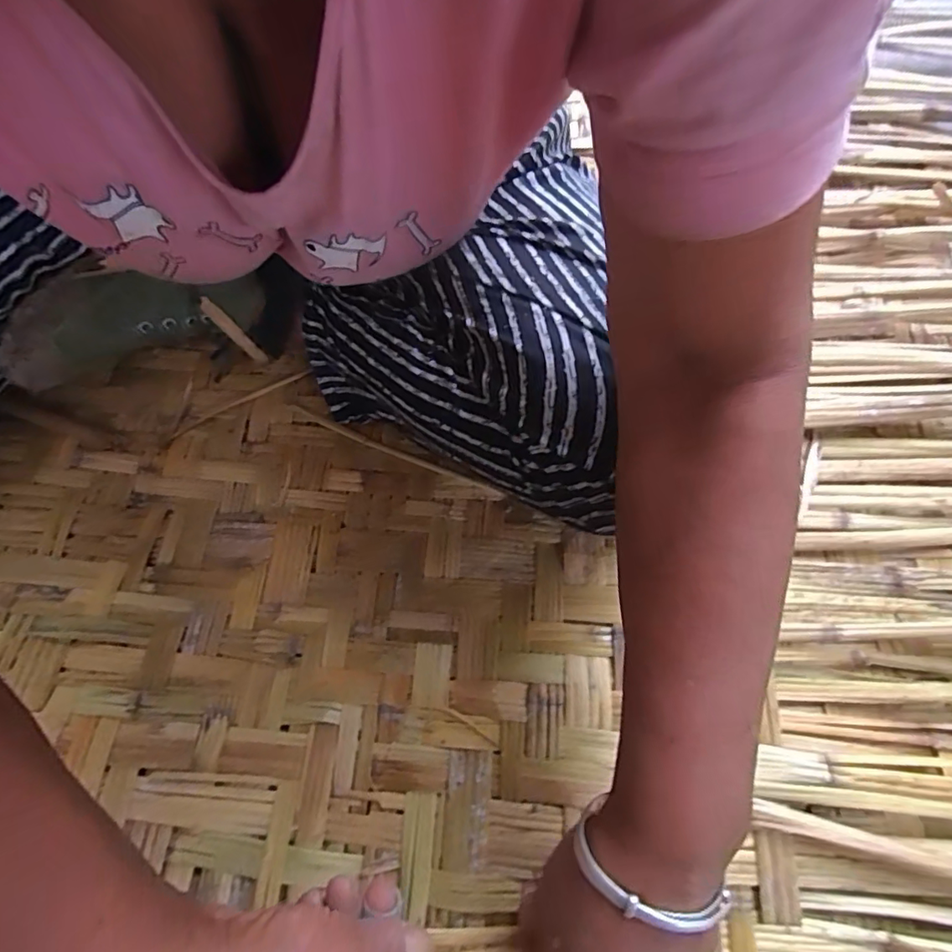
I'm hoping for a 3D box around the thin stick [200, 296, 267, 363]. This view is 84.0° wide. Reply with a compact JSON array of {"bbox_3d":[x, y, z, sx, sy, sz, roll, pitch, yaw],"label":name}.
[{"bbox_3d":[-0.195,-0.115,0.424,0.010,0.064,0.010,23,70,45],"label":"thin stick"}]

